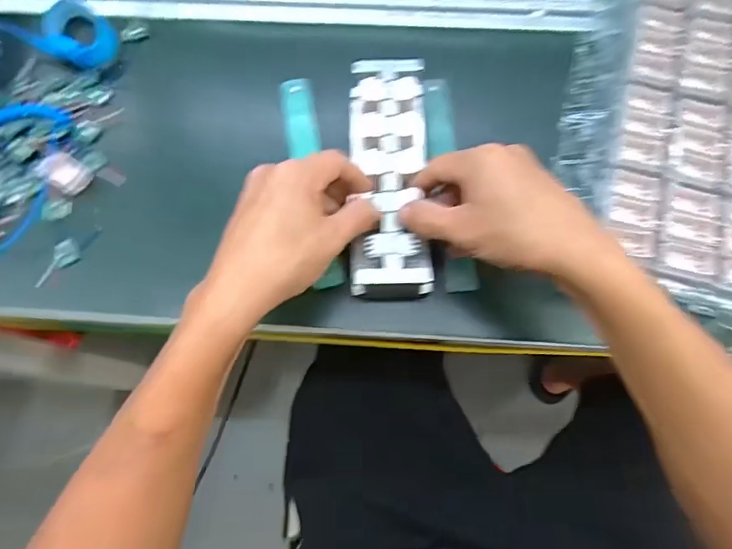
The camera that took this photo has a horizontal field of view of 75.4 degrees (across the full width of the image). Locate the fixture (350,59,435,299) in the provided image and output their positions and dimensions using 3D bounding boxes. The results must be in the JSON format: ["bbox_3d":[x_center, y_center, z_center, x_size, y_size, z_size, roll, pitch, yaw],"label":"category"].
[{"bbox_3d":[0.020,-0.080,0.379,0.063,0.045,0.193,-1,75,1],"label":"fixture"}]

